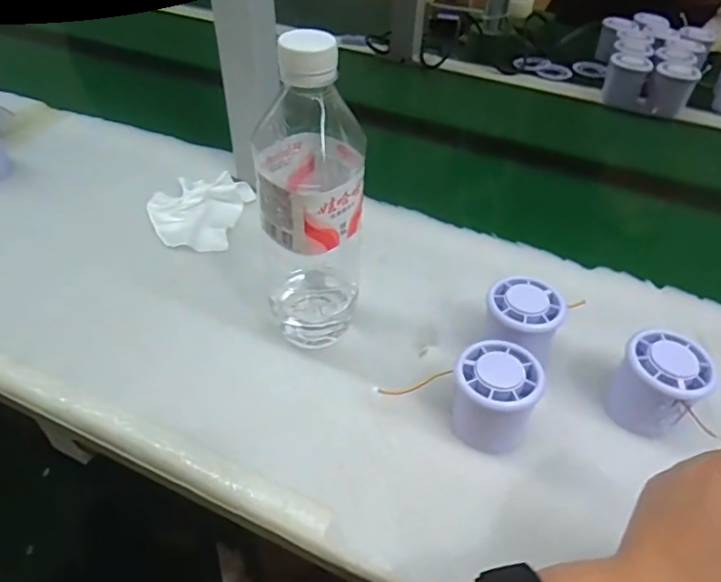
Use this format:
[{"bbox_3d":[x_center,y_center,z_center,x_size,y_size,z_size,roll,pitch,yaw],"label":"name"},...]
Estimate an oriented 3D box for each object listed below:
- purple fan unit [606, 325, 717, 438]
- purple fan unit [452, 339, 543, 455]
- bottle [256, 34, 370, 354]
[{"bbox_3d":[0.205,0.065,0.378,0.052,0.055,0.051,2,44,-1],"label":"purple fan unit"},{"bbox_3d":[0.089,0.071,0.367,0.053,0.056,0.053,21,47,18],"label":"purple fan unit"},{"bbox_3d":[-0.034,-0.052,0.368,0.077,0.223,0.070,-2,44,-5],"label":"bottle"}]

